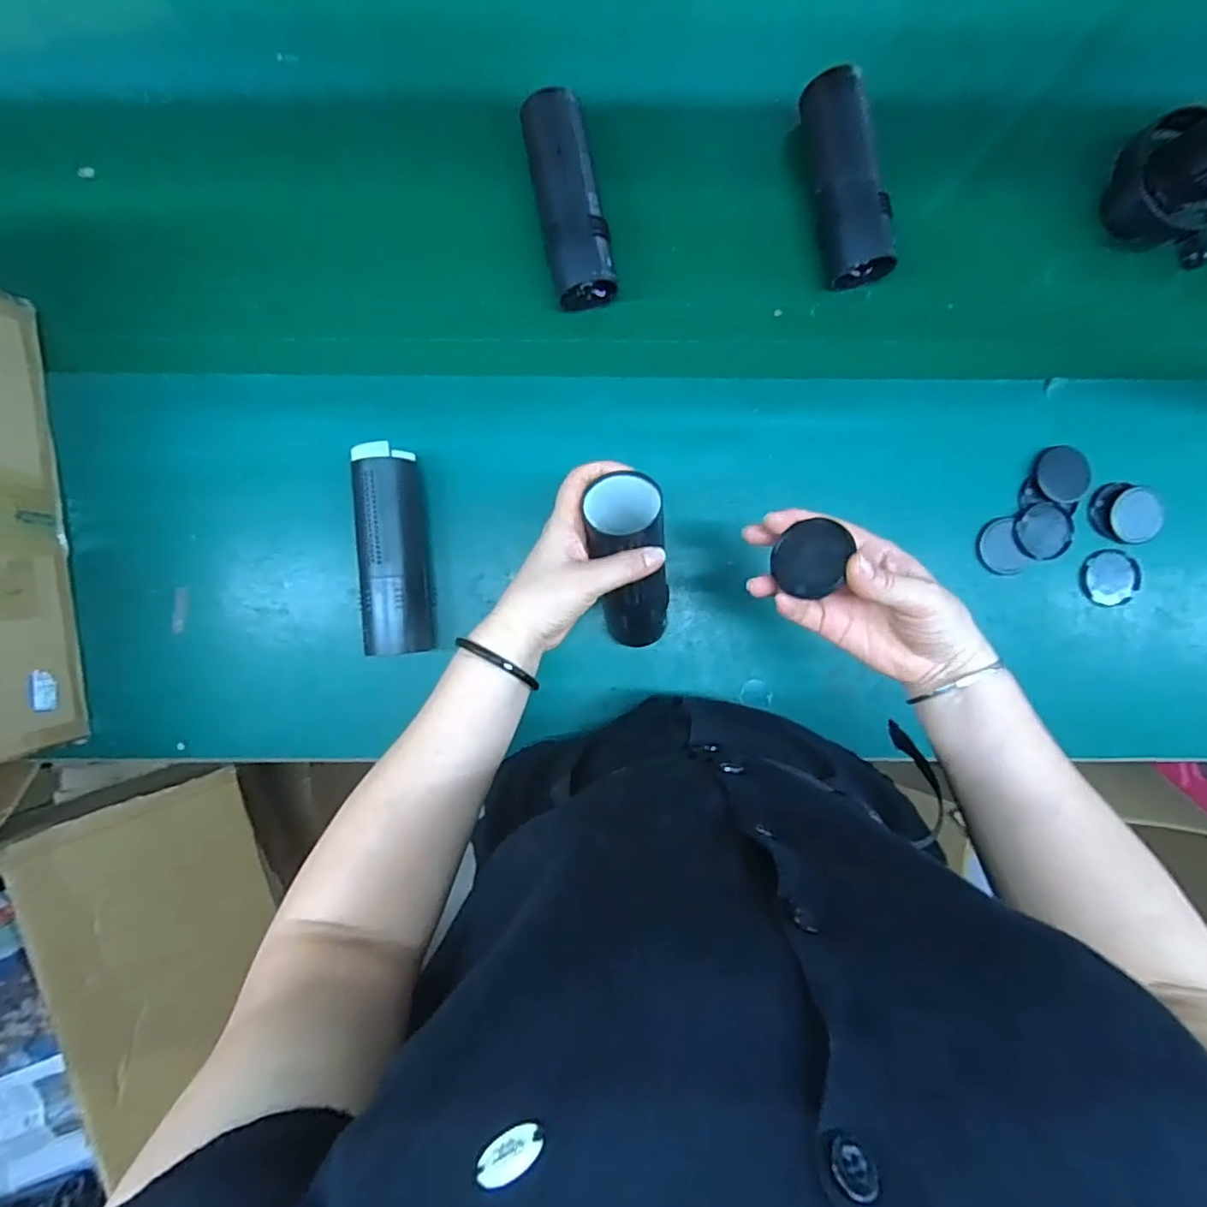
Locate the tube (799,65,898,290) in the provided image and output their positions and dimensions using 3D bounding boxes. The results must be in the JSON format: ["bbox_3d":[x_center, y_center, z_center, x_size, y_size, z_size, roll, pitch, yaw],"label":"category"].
[{"bbox_3d":[0.208,-0.366,0.532,0.045,0.053,0.168,-15,91,0],"label":"tube"}]

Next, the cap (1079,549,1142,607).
[{"bbox_3d":[0.458,-0.023,0.561,0.053,0.007,0.050,0,91,0],"label":"cap"}]

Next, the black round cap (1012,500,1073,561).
[{"bbox_3d":[0.393,-0.065,0.556,0.051,0.008,0.049,0,91,0],"label":"black round cap"}]

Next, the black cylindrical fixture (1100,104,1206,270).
[{"bbox_3d":[0.485,-0.349,0.483,0.078,0.156,0.105,-44,90,0],"label":"black cylindrical fixture"}]

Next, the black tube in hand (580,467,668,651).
[{"bbox_3d":[0.022,-0.025,0.473,0.054,0.158,0.044,-6,55,0],"label":"black tube in hand"}]

